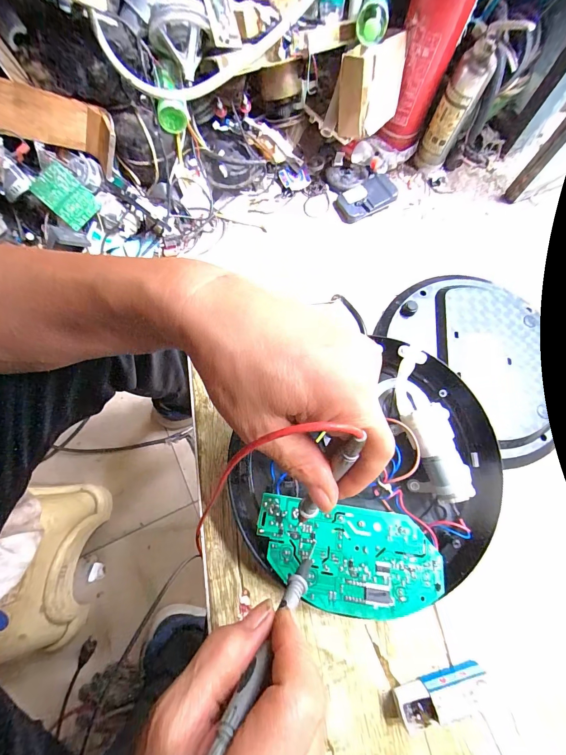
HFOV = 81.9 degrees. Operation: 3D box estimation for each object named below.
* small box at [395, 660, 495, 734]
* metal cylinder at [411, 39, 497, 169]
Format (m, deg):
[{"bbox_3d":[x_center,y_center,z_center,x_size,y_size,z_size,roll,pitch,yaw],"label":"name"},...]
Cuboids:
[{"bbox_3d":[0.124,0.247,0.253,0.070,0.020,0.024,-18,74,-7],"label":"small box"},{"bbox_3d":[0.465,-0.722,0.900,0.081,0.308,0.080,-41,78,-12],"label":"metal cylinder"}]

